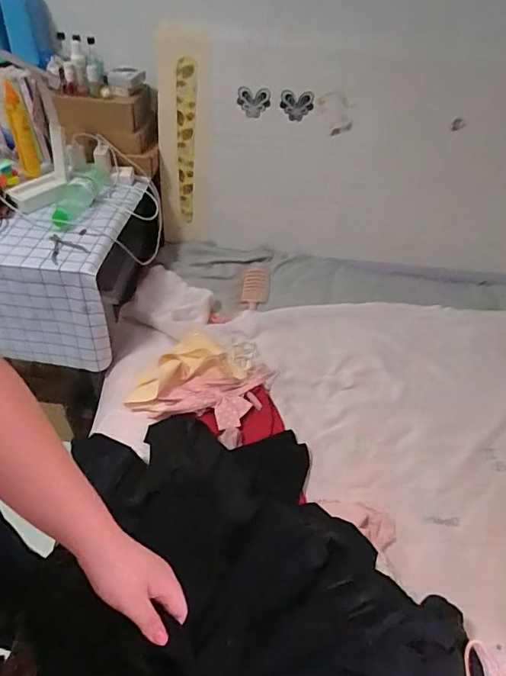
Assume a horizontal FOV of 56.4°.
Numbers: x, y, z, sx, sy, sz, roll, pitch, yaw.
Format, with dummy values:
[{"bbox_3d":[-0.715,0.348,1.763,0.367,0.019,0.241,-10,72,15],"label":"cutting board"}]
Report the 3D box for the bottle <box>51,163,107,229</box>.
[{"bbox_3d":[-0.402,-0.332,1.085,0.073,0.053,0.244,6,43,2],"label":"bottle"}]

